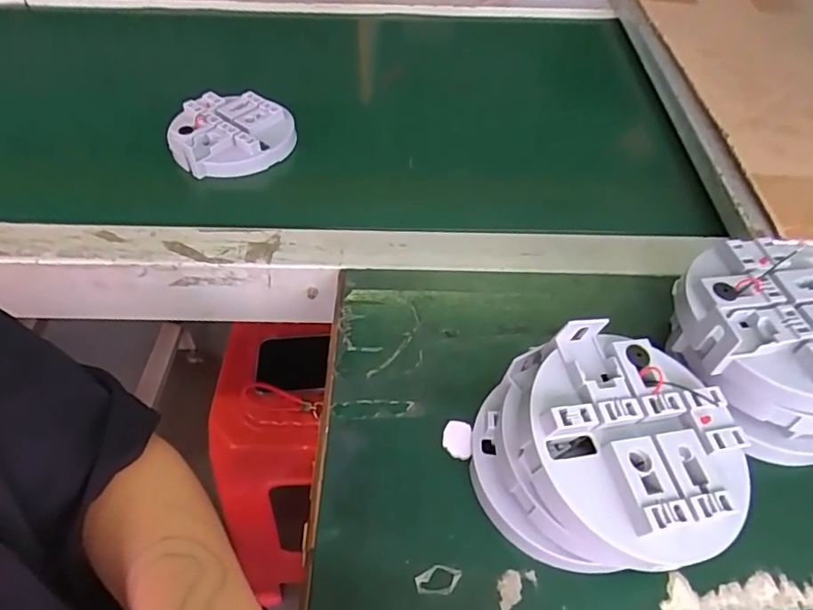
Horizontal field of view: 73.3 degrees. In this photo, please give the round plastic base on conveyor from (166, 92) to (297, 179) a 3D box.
[{"bbox_3d":[-0.145,-0.143,0.458,0.097,0.024,0.088,-6,51,-7],"label":"round plastic base on conveyor"}]

